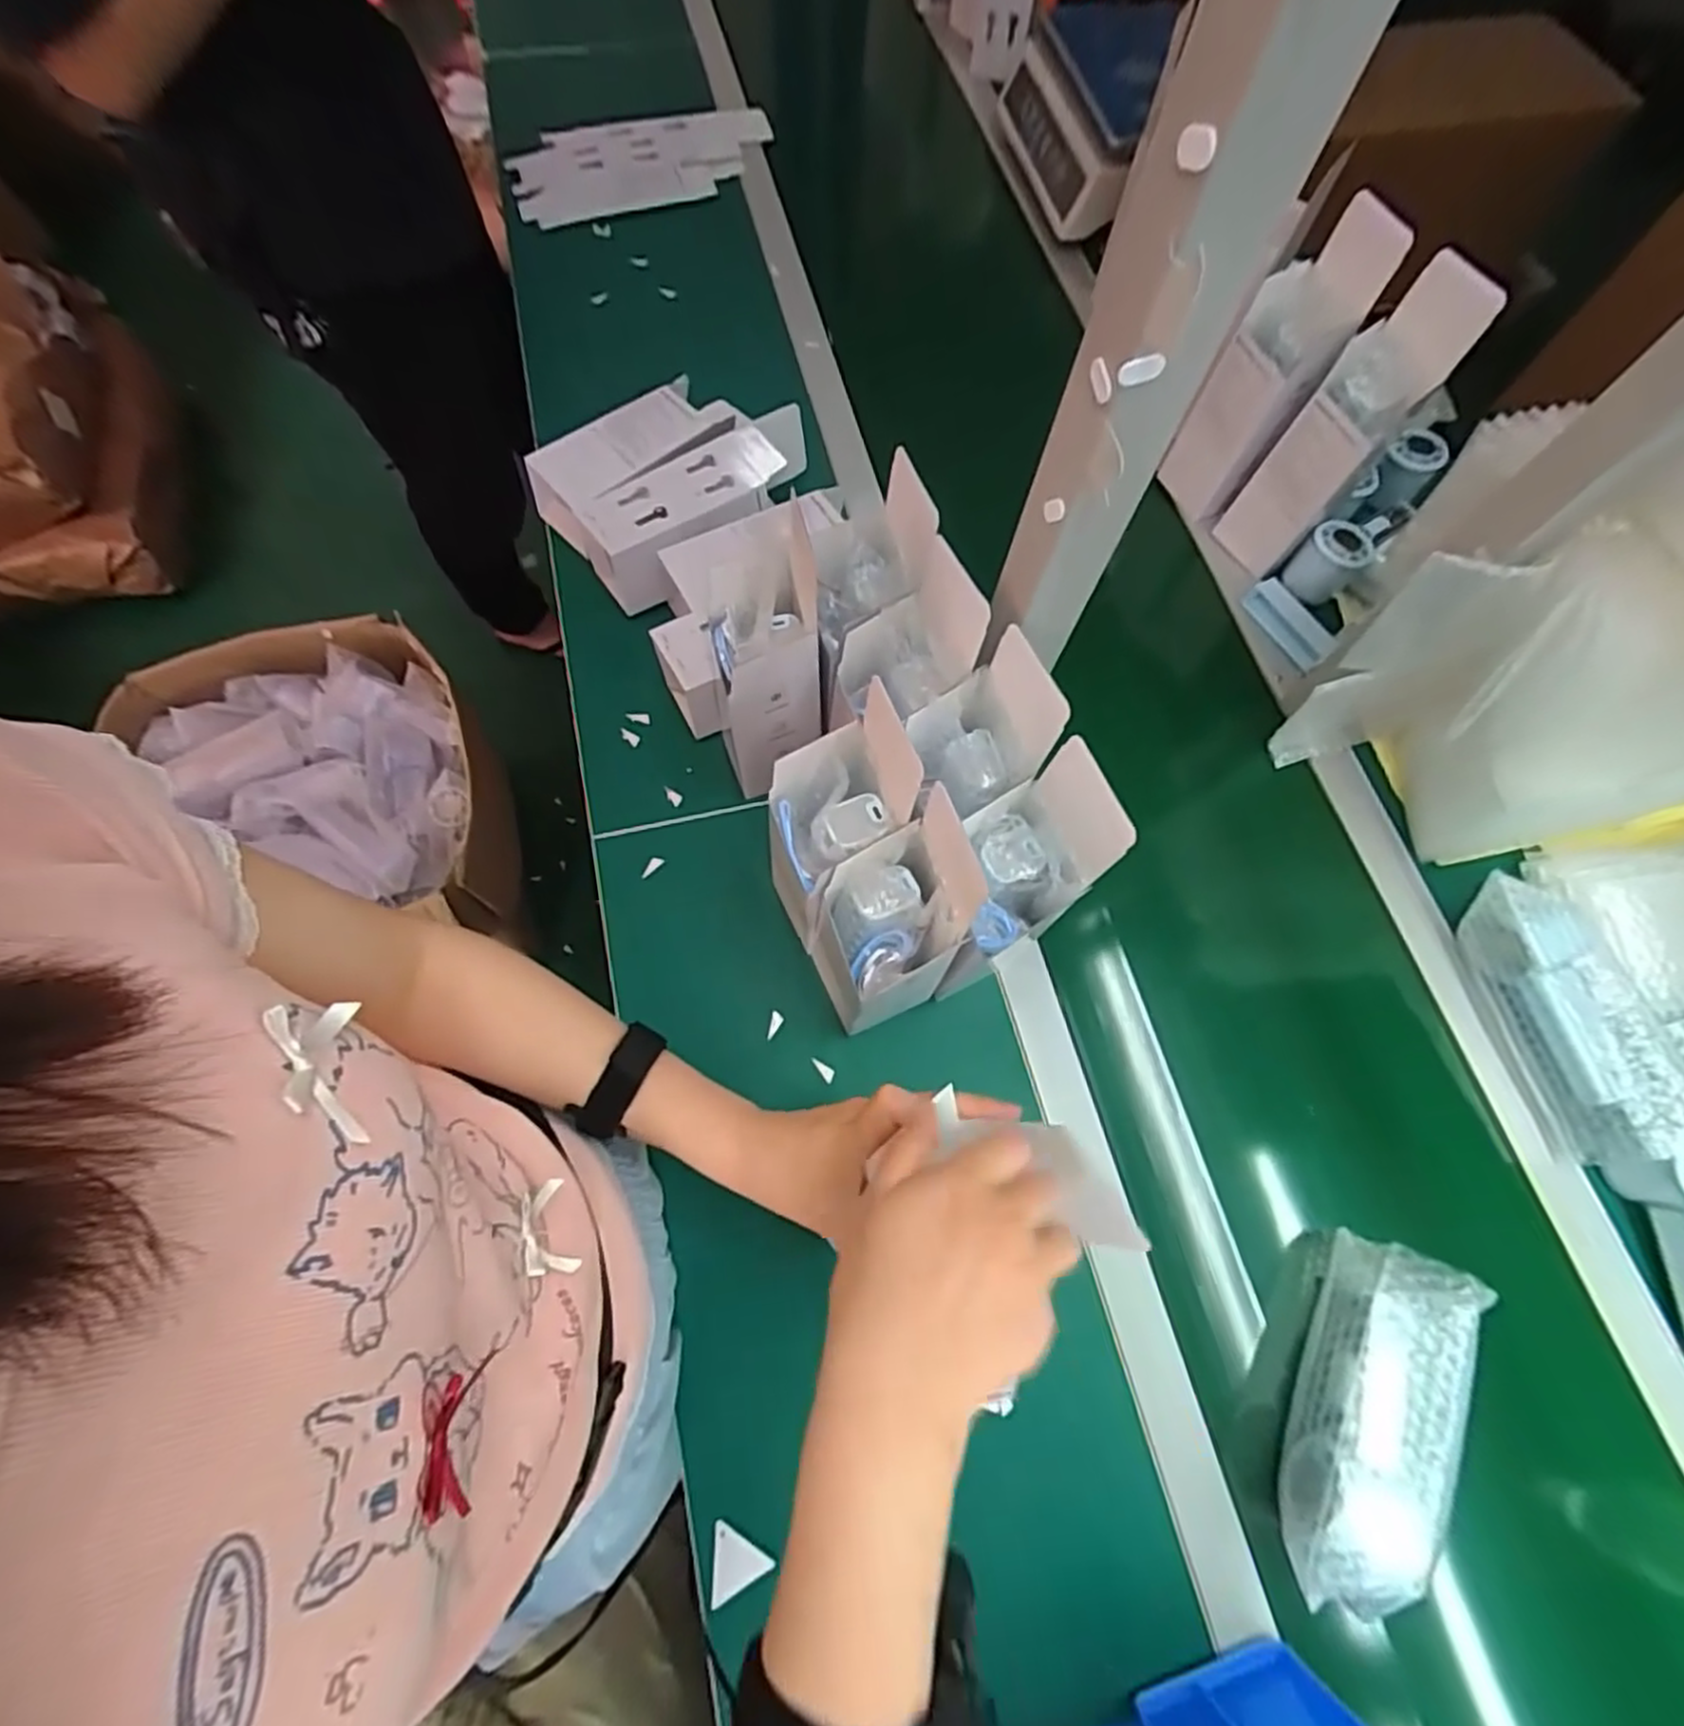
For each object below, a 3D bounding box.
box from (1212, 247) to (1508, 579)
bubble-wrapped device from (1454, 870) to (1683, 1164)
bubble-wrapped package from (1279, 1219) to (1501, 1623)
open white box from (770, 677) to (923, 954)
[{"bbox_3d":[0.436,-0.374,0.673,0.071,0.250,0.080,-32,74,-13],"label":"box"},{"bbox_3d":[0.558,0.117,0.585,0.063,0.068,0.205,-11,70,-7],"label":"bubble-wrapped device"},{"bbox_3d":[0.340,0.353,0.484,0.063,0.070,0.203,27,70,7],"label":"bubble-wrapped package"},{"bbox_3d":[-0.003,-0.030,0.475,0.100,0.104,0.083,-35,75,-14],"label":"open white box"}]

